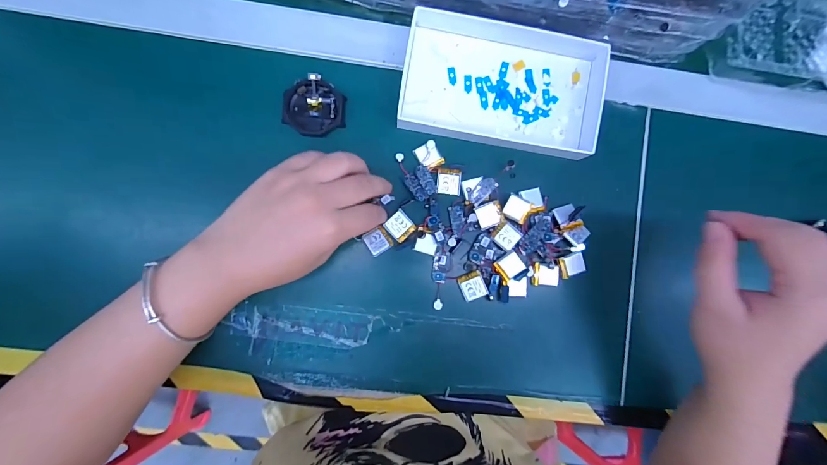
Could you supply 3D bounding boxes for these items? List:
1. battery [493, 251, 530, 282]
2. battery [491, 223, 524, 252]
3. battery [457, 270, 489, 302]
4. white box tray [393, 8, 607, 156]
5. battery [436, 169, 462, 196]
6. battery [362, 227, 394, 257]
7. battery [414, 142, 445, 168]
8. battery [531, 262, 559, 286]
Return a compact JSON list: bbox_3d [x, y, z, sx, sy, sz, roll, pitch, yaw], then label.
[{"bbox_3d":[0.086,0.031,0.319,0.023,0.008,0.021,-36,90,-4],"label":"battery"},{"bbox_3d":[0.085,0.003,0.321,0.020,0.004,0.022,42,86,-1],"label":"battery"},{"bbox_3d":[0.053,0.048,0.319,0.021,0.004,0.023,-21,88,-4],"label":"battery"},{"bbox_3d":[0.084,-0.135,0.320,0.182,0.021,0.109,10,87,-3],"label":"white box tray"},{"bbox_3d":[0.032,-0.046,0.321,0.021,0.004,0.024,7,87,-3],"label":"battery"},{"bbox_3d":[-0.031,0.008,0.313,0.024,0.004,0.020,-30,90,-31],"label":"battery"},{"bbox_3d":[0.014,-0.069,0.321,0.020,0.008,0.024,-36,90,-4],"label":"battery"},{"bbox_3d":[0.119,0.038,0.323,0.024,0.004,0.020,4,87,-3],"label":"battery"}]

